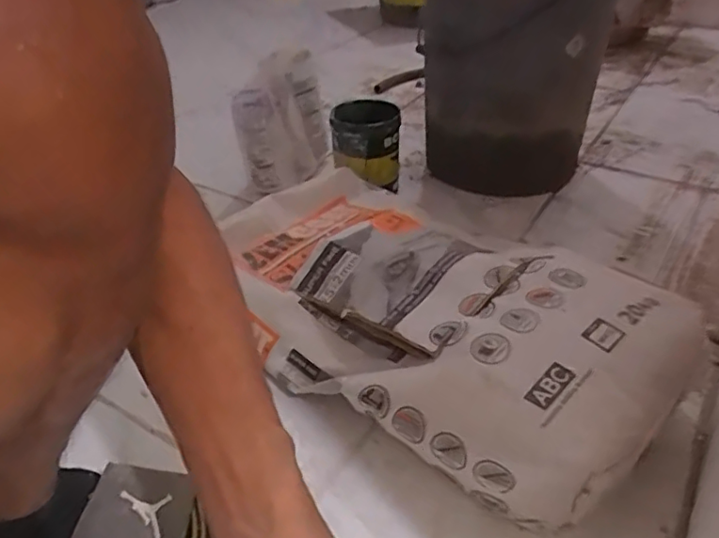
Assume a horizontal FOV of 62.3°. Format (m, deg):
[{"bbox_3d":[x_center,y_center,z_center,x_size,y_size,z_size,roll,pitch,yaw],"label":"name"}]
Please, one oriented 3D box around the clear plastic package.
[{"bbox_3d":[-0.121,-0.231,0.936,0.064,0.175,0.164,14,39,23],"label":"clear plastic package"}]

